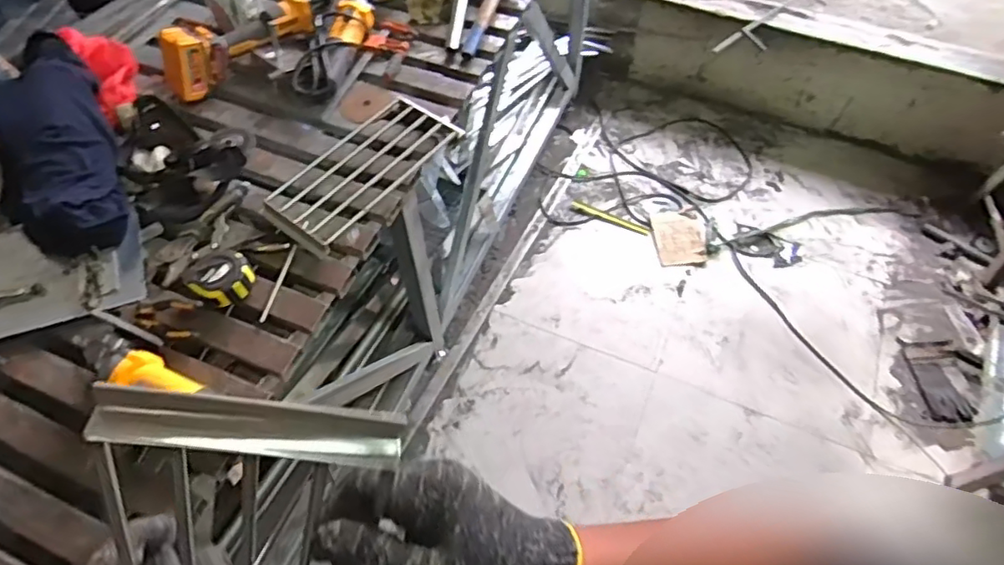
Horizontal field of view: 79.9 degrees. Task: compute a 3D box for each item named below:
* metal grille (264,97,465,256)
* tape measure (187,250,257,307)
[{"bbox_3d":[-0.246,-0.209,1.051,0.169,0.025,0.354,34,65,19],"label":"metal grille"},{"bbox_3d":[-0.430,-0.007,0.921,0.082,0.048,0.082,0,58,0],"label":"tape measure"}]

